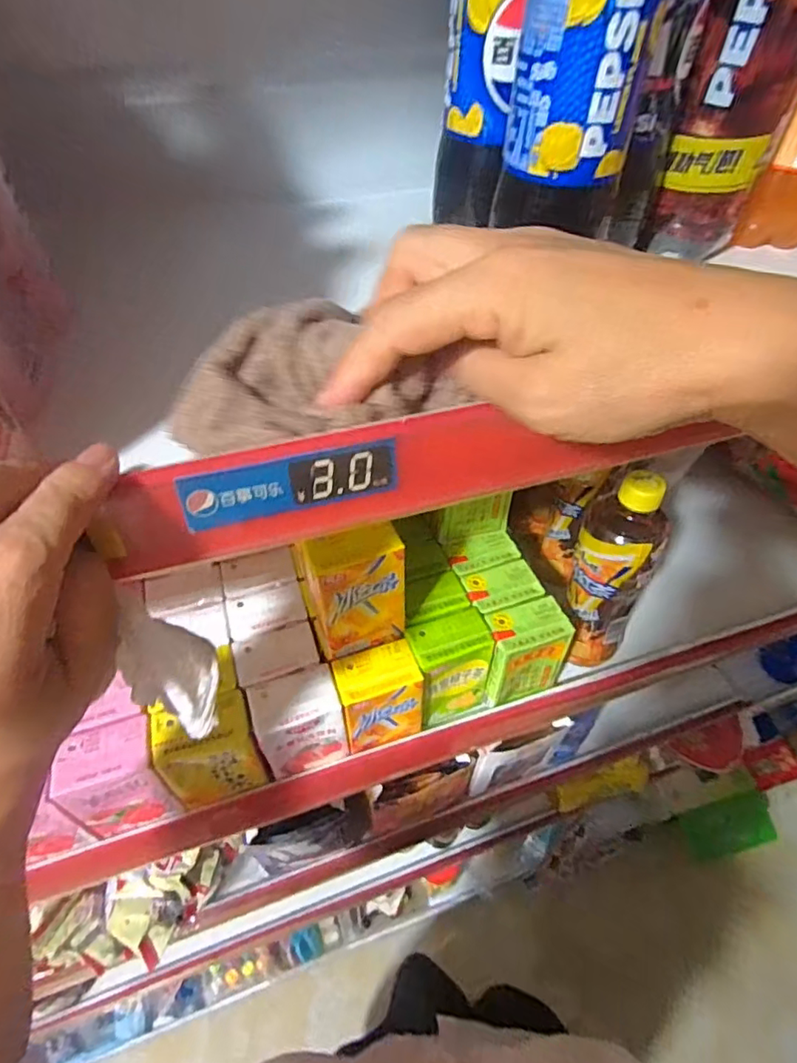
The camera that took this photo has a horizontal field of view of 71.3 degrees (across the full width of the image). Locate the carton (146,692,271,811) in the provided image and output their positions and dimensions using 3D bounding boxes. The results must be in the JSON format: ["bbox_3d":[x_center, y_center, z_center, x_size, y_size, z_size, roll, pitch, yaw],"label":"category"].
[{"bbox_3d":[-0.142,0.168,0.427,0.067,0.086,0.043,-16,52,-14],"label":"carton"}]

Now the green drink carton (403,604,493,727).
[{"bbox_3d":[0.044,0.119,0.484,0.066,0.100,0.051,-19,53,-16],"label":"green drink carton"}]

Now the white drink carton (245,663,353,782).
[{"bbox_3d":[-0.077,0.152,0.443,0.064,0.083,0.045,-16,52,-14],"label":"white drink carton"}]

